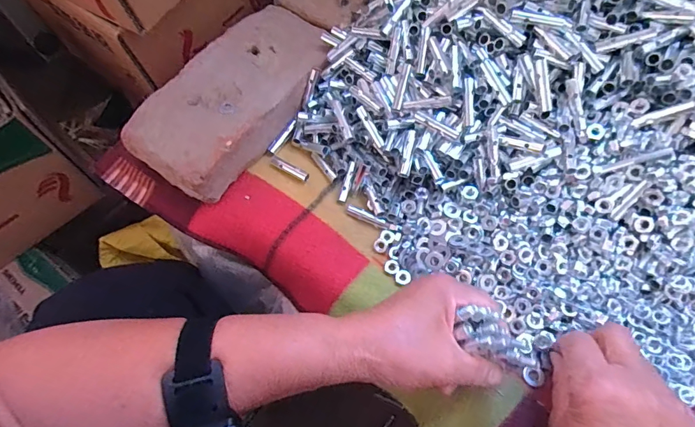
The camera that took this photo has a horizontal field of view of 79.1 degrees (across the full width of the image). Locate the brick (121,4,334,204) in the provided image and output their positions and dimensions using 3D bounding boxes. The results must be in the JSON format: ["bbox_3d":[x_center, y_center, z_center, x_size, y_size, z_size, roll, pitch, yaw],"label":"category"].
[{"bbox_3d":[-0.112,-0.124,0.441,0.110,0.048,0.226,31,70,15],"label":"brick"}]

